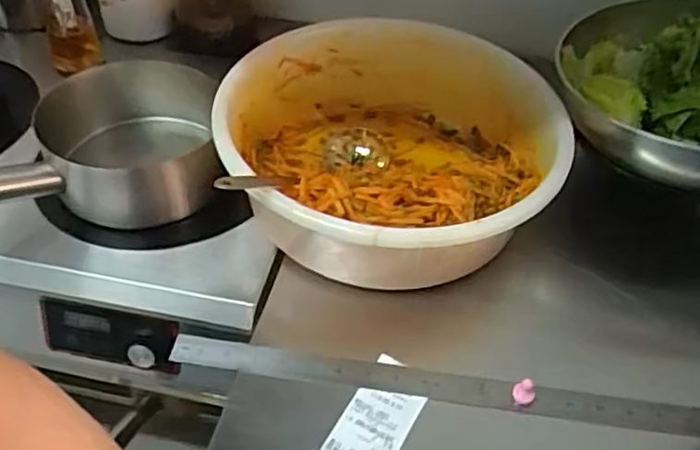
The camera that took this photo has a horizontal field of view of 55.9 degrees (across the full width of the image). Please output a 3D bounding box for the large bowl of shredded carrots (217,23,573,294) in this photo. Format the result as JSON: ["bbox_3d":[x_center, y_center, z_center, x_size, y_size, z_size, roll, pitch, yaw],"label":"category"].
[{"bbox_3d":[0.044,-0.077,0.708,0.341,0.128,0.349,1,46,-1],"label":"large bowl of shredded carrots"}]

